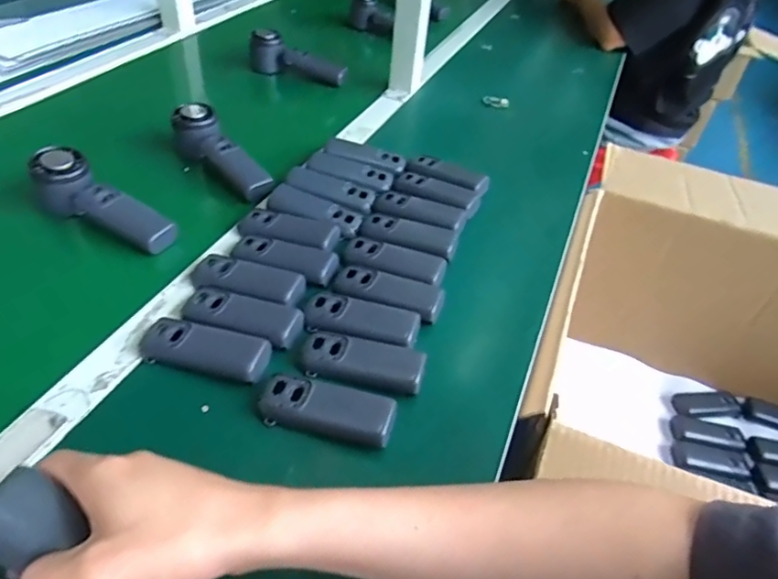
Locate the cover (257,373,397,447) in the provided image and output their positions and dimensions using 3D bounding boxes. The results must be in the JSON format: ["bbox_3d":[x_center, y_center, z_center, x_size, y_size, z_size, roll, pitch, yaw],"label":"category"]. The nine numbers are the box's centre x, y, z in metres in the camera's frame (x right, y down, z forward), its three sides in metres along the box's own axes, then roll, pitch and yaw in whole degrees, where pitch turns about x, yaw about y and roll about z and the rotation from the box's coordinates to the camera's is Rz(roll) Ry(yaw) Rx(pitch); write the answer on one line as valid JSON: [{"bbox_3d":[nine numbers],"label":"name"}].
[{"bbox_3d":[-0.049,0.091,0.428,0.105,0.016,0.037,14,42,7],"label":"cover"}]

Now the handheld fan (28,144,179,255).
[{"bbox_3d":[-0.292,-0.086,0.573,0.158,0.051,0.048,31,45,5],"label":"handheld fan"}]

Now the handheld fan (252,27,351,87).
[{"bbox_3d":[-0.145,-0.373,0.892,0.161,0.057,0.039,16,42,10],"label":"handheld fan"}]

